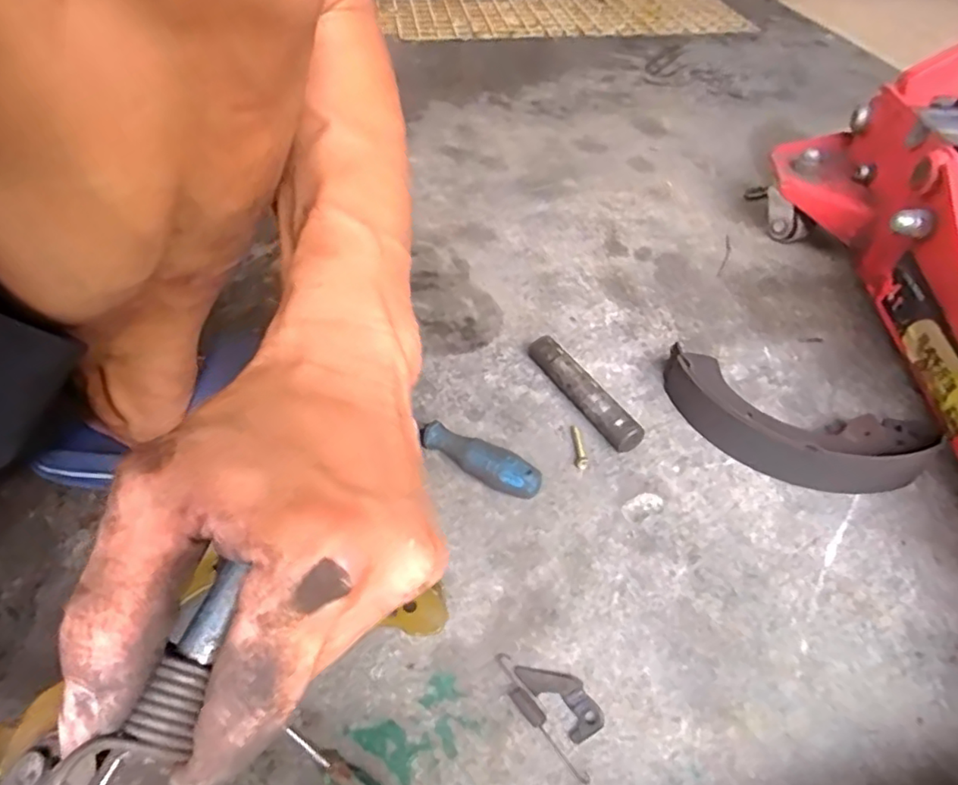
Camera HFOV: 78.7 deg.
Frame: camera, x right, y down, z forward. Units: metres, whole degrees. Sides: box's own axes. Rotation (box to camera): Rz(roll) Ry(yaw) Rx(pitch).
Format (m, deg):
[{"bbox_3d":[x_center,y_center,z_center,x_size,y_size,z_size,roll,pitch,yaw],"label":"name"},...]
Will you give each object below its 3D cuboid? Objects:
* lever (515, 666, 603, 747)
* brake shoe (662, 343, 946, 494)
[{"bbox_3d":[0.047,0.173,0.336,0.025,0.005,0.052,-33,56,-27],"label":"lever"},{"bbox_3d":[0.240,0.023,0.458,0.197,0.047,0.088,22,50,17],"label":"brake shoe"}]

